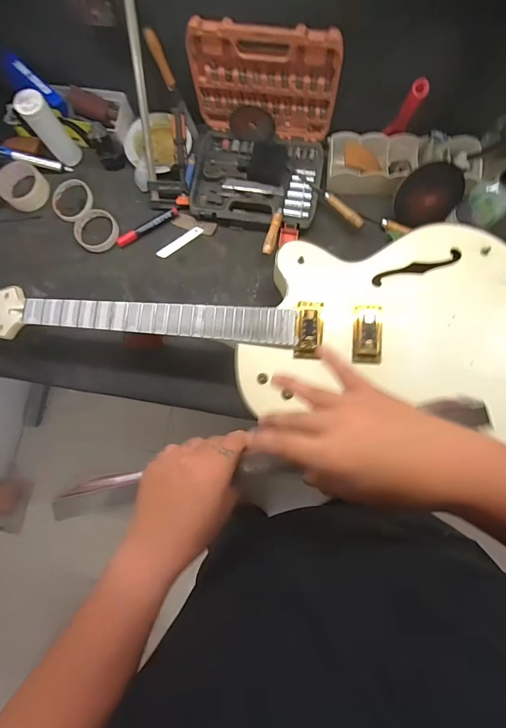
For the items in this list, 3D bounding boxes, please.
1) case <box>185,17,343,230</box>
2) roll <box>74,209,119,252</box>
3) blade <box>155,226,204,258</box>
[{"bbox_3d":[0.004,-0.396,0.632,0.256,0.206,0.220,8,81,4],"label":"case"},{"bbox_3d":[-0.321,-0.274,0.728,0.100,0.014,0.084,37,84,8],"label":"roll"},{"bbox_3d":[-0.149,-0.248,0.730,0.103,0.004,0.024,-34,80,2],"label":"blade"}]

